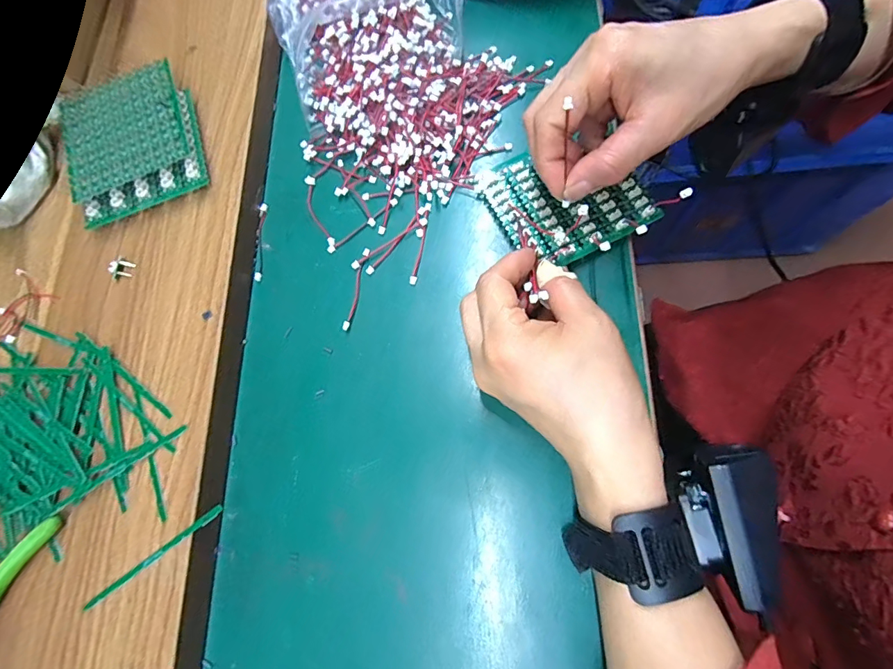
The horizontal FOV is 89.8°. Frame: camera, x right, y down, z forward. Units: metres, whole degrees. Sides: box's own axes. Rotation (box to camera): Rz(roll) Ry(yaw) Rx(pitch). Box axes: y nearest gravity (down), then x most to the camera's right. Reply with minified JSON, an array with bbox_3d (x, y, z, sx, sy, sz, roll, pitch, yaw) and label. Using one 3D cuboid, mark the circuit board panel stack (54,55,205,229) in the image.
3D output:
[{"bbox_3d":[-0.211,-0.129,0.303,0.085,0.022,0.096,-22,73,2],"label":"circuit board panel stack"}]

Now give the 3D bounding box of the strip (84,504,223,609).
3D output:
[{"bbox_3d":[-0.158,0.120,0.242,0.086,0.006,0.004,-37,73,-2],"label":"strip"}]

